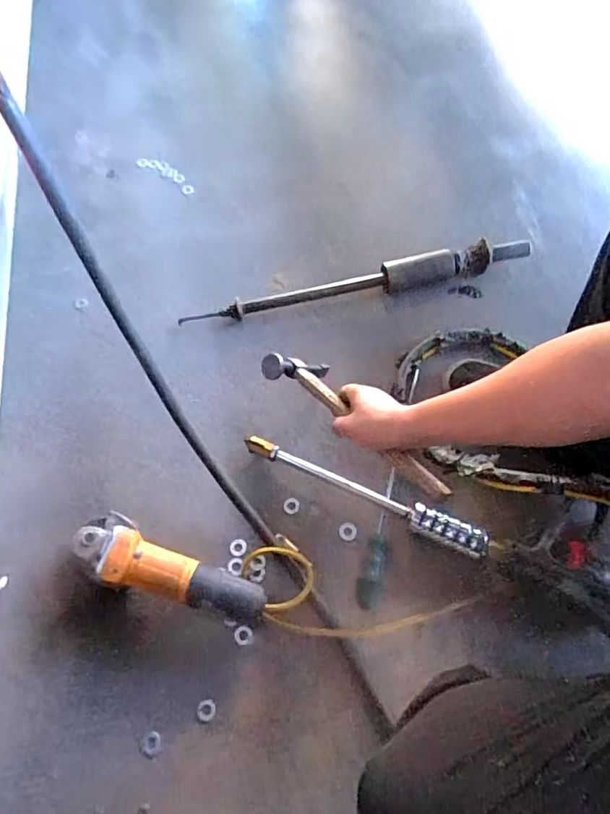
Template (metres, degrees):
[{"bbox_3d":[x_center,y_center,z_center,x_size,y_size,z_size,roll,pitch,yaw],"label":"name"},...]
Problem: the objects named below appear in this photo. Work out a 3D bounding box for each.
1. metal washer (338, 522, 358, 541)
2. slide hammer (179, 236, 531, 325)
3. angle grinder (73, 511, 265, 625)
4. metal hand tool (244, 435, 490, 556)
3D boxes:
[{"bbox_3d":[0.063,0.181,0.722,0.027,0.004,0.026,-8,64,-3],"label":"metal washer"},{"bbox_3d":[0.108,-0.224,0.897,0.639,0.042,0.050,-14,65,-6],"label":"slide hammer"},{"bbox_3d":[-0.187,0.217,0.652,0.274,0.096,0.082,23,65,14],"label":"angle grinder"},{"bbox_3d":[0.081,0.125,0.722,0.374,0.038,0.039,23,67,12],"label":"metal hand tool"}]

